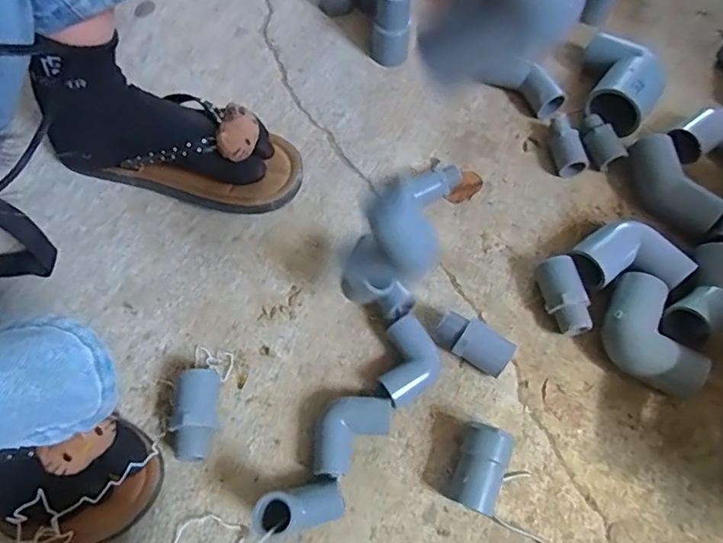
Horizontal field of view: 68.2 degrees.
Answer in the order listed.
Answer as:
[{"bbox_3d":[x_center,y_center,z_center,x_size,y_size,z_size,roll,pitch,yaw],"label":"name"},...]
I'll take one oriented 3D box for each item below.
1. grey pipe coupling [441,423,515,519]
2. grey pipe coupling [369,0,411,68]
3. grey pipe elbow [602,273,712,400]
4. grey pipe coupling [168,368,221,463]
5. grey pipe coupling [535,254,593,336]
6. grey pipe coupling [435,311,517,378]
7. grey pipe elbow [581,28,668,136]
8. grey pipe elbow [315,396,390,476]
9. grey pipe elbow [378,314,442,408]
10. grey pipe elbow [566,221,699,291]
[{"bbox_3d":[0.085,0.145,0.391,0.033,0.042,0.056,20,66,7],"label":"grey pipe coupling"},{"bbox_3d":[0.031,-0.261,0.560,0.040,0.079,0.034,4,65,0],"label":"grey pipe coupling"},{"bbox_3d":[0.231,0.055,0.434,0.060,0.041,0.104,-20,67,-10],"label":"grey pipe elbow"},{"bbox_3d":[-0.123,0.111,0.408,0.032,0.035,0.064,-5,66,-4],"label":"grey pipe coupling"},{"bbox_3d":[0.171,0.022,0.460,0.031,0.036,0.063,-10,66,-6],"label":"grey pipe coupling"},{"bbox_3d":[0.091,0.060,0.441,0.061,0.031,0.031,28,68,11],"label":"grey pipe coupling"},{"bbox_3d":[0.262,-0.194,0.551,0.093,0.061,0.107,32,68,12],"label":"grey pipe elbow"},{"bbox_3d":[-0.011,0.121,0.405,0.070,0.028,0.042,-39,72,-18],"label":"grey pipe elbow"},{"bbox_3d":[0.034,0.073,0.430,0.057,0.027,0.052,-38,72,-17],"label":"grey pipe elbow"},{"bbox_3d":[0.229,-0.004,0.468,0.075,0.037,0.076,-34,71,-16],"label":"grey pipe elbow"}]

